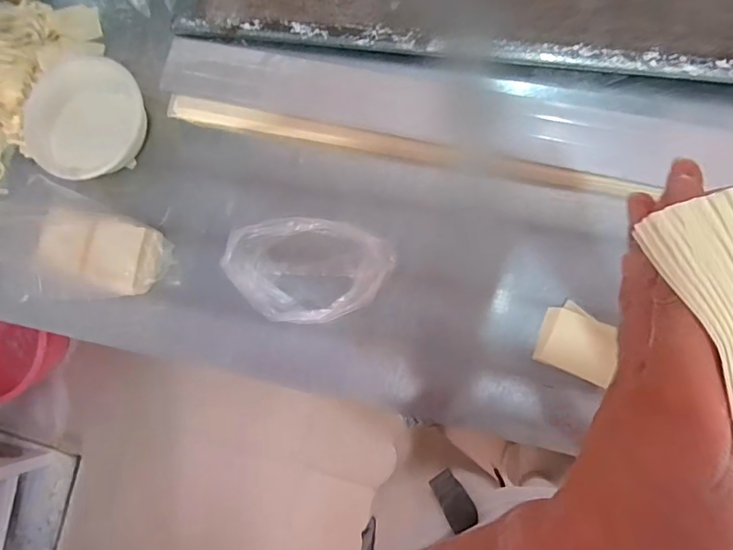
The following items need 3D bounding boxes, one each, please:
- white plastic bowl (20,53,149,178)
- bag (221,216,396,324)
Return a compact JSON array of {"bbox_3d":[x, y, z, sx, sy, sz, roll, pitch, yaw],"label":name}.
[{"bbox_3d":[-0.453,-0.247,0.705,0.197,0.039,0.186,-1,83,8],"label":"white plastic bowl"},{"bbox_3d":[-0.088,-0.005,0.636,0.239,0.077,0.134,3,84,8],"label":"bag"}]

